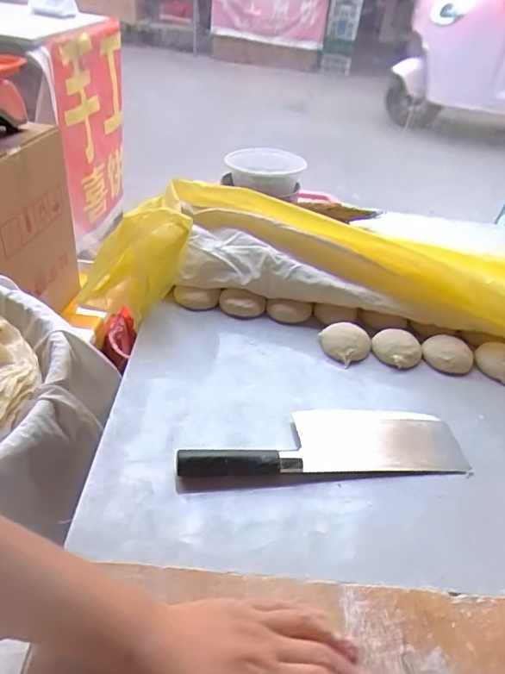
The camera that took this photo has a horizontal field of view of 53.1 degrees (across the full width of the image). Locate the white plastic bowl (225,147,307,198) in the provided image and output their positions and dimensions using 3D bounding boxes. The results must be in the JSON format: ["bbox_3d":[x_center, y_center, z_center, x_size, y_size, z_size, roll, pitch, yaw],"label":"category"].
[{"bbox_3d":[0.020,-0.300,0.919,0.135,0.054,0.133,4,39,-3],"label":"white plastic bowl"}]

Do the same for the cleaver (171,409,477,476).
[{"bbox_3d":[0.073,0.103,0.511,0.287,0.019,0.077,0,37,-9],"label":"cleaver"}]

